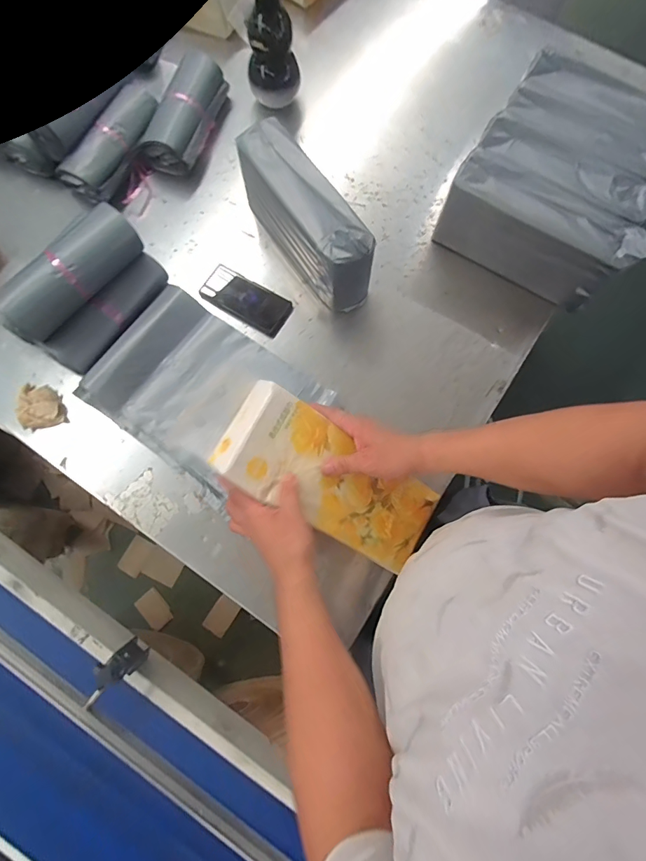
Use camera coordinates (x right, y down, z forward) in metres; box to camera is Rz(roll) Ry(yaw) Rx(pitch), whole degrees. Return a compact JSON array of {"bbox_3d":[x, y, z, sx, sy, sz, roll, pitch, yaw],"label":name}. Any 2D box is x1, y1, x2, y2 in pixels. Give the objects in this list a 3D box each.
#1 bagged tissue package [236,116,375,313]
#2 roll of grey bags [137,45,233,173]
[{"bbox_3d":[-0.028,-0.369,0.706,0.090,0.157,0.307,-33,79,-8],"label":"bagged tissue package"},{"bbox_3d":[-0.277,-0.642,0.818,0.101,0.074,0.242,17,77,4],"label":"roll of grey bags"}]

